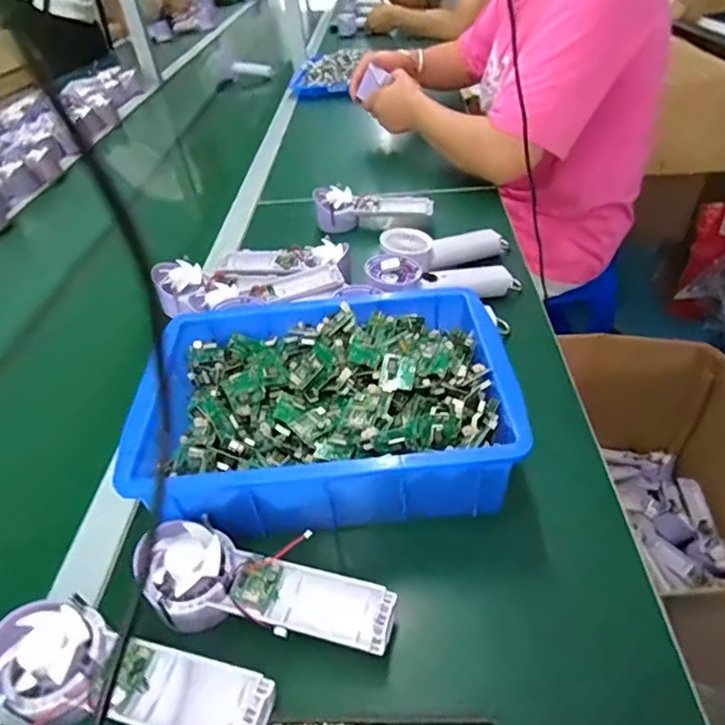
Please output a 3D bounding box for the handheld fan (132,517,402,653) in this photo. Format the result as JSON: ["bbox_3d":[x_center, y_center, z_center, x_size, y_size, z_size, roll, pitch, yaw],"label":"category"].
[{"bbox_3d":[-0.066,0.154,0.360,0.174,0.038,0.075,11,44,18],"label":"handheld fan"}]

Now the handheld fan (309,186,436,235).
[{"bbox_3d":[0.017,-0.230,0.806,0.168,0.061,0.059,-3,42,3],"label":"handheld fan"}]

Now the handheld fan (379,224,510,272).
[{"bbox_3d":[0.108,-0.147,0.683,0.192,0.051,0.061,-6,37,-32],"label":"handheld fan"}]

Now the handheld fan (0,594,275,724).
[{"bbox_3d":[-0.142,0.192,0.317,0.173,0.030,0.063,11,44,18],"label":"handheld fan"}]

